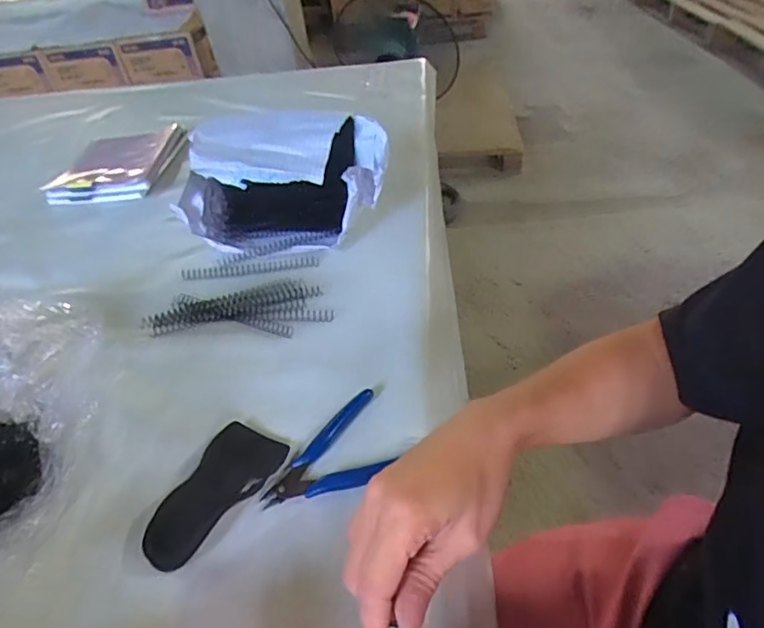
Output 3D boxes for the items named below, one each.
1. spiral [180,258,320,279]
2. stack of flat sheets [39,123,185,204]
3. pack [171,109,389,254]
[{"bbox_3d":[-0.155,-0.051,0.637,0.163,0.016,0.014,-3,42,4],"label":"spiral"},{"bbox_3d":[-0.416,-0.249,0.869,0.163,0.036,0.218,-2,42,5],"label":"stack of flat sheets"},{"bbox_3d":[-0.119,-0.151,0.642,0.244,0.132,0.126,11,45,20],"label":"pack"}]

